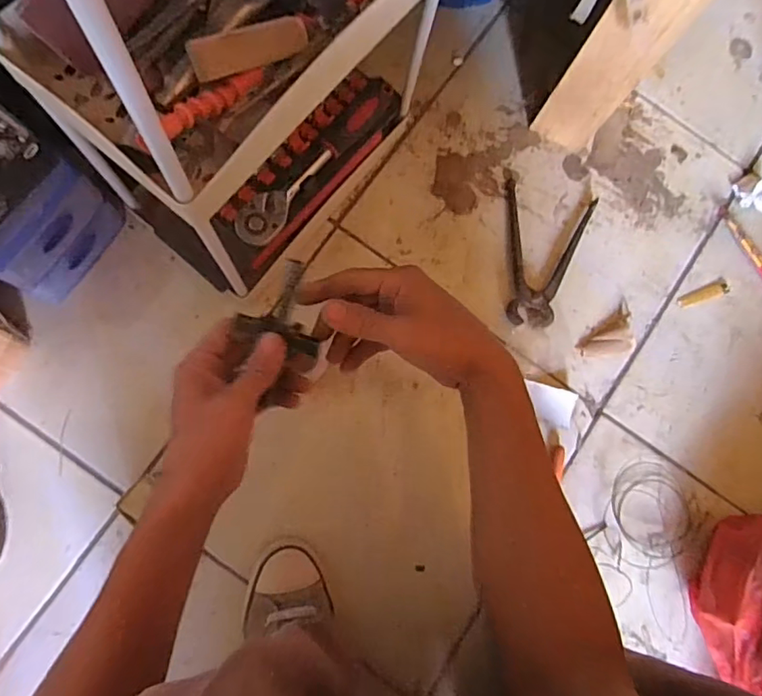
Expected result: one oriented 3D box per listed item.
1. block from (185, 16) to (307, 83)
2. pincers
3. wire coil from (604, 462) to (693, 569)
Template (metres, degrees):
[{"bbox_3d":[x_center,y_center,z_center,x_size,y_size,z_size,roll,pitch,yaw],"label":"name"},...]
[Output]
[{"bbox_3d":[-0.097,-0.222,0.398,0.090,0.015,0.026,-29,121,-20],"label":"block"},{"bbox_3d":[0.197,-0.119,0.685,0.115,0.020,0.185,19,81,-2],"label":"pincers"},{"bbox_3d":[0.325,0.202,0.652,0.106,0.016,0.121,14,81,-2],"label":"wire coil"}]

